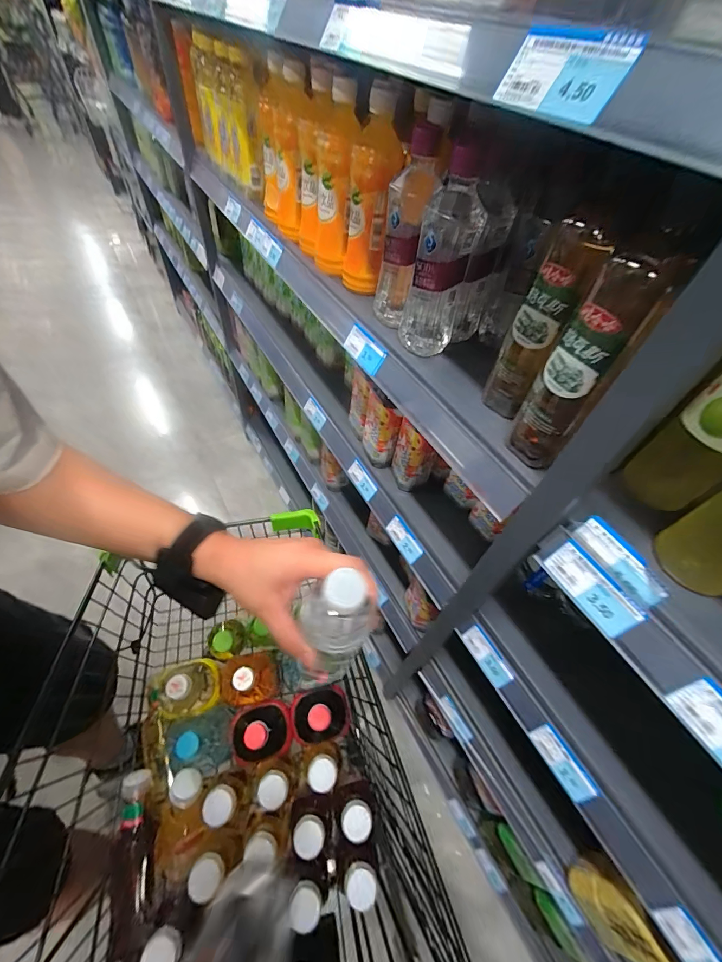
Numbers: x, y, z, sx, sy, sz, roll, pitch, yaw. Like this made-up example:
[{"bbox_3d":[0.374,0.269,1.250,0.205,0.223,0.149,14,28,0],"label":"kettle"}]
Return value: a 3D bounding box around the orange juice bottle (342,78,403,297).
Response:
[{"bbox_3d":[0.012,-0.366,0.498,0.066,0.198,0.065,5,52,-2],"label":"orange juice bottle"}]

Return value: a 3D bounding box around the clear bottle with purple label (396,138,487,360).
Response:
[{"bbox_3d":[0.096,-0.240,0.426,0.077,0.176,0.074,12,52,4],"label":"clear bottle with purple label"}]

